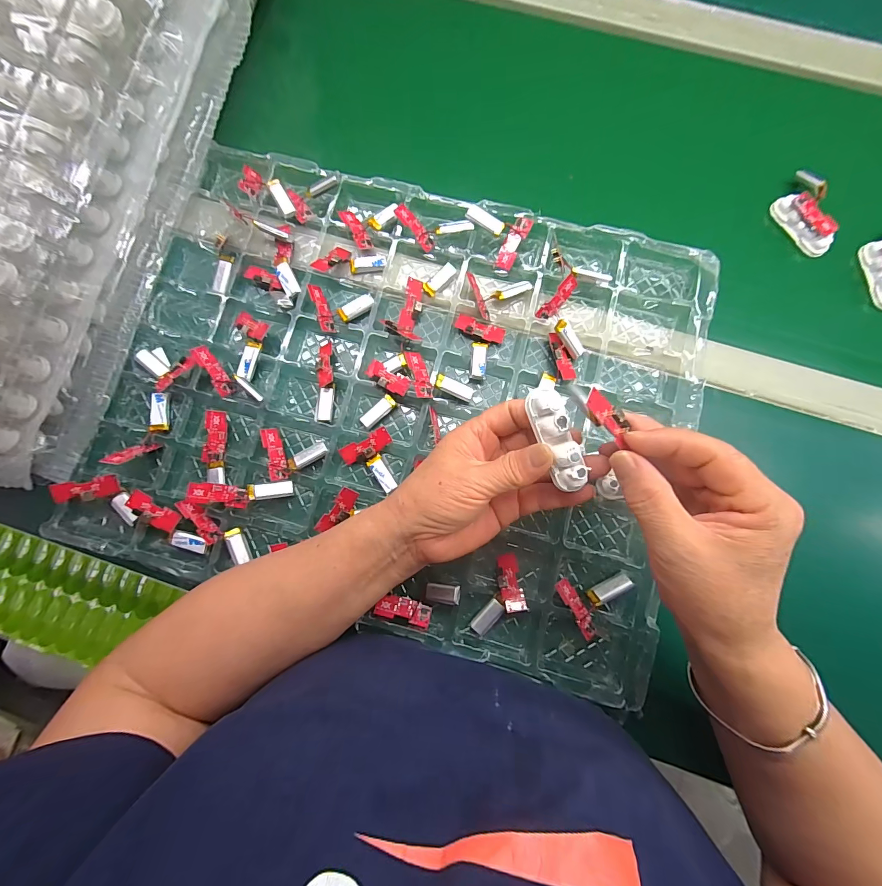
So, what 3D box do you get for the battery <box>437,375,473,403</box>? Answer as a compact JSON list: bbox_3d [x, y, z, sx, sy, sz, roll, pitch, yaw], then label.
[{"bbox_3d":[0.012,-0.047,0.325,0.034,0.006,0.013,25,84,-15],"label":"battery"}]

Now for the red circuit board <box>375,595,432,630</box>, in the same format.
[{"bbox_3d":[-0.029,0.132,0.301,0.044,0.004,0.018,17,60,-5],"label":"red circuit board"}]

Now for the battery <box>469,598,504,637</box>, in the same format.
[{"bbox_3d":[0.037,0.137,0.299,0.013,0.005,0.030,43,85,8],"label":"battery"}]

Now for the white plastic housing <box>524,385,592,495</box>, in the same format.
[{"bbox_3d":[0.067,-0.003,0.218,0.017,0.015,0.060,-20,91,-2],"label":"white plastic housing"}]

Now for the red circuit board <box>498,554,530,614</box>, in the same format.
[{"bbox_3d":[0.054,0.108,0.297,0.018,0.008,0.044,-5,53,0],"label":"red circuit board"}]

